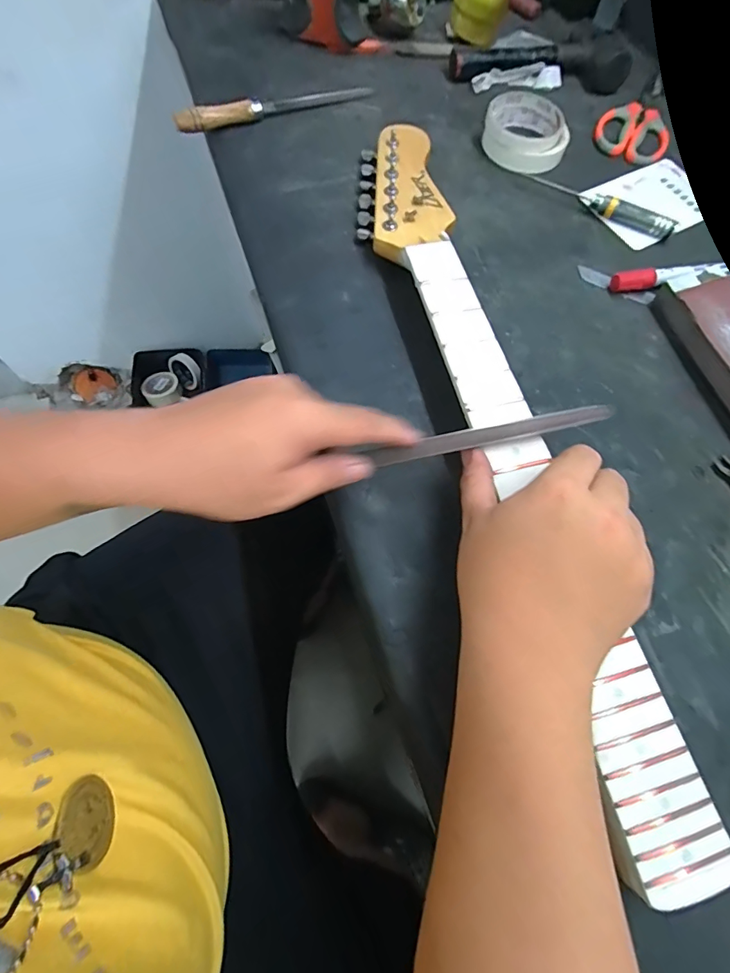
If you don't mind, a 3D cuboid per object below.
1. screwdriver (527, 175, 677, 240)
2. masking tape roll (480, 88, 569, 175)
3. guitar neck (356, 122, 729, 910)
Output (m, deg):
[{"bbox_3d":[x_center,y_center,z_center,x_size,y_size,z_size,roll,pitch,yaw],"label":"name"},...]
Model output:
[{"bbox_3d":[0.247,-0.299,0.450,0.155,0.018,0.016,33,71,10],"label":"screwdriver"},{"bbox_3d":[0.178,-0.393,0.478,0.088,0.032,0.097,9,69,2],"label":"masking tape roll"},{"bbox_3d":[0.095,-0.070,0.340,0.075,0.029,0.631,-13,70,-7],"label":"guitar neck"}]

